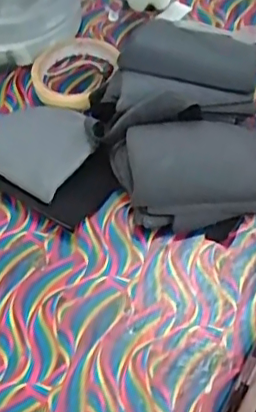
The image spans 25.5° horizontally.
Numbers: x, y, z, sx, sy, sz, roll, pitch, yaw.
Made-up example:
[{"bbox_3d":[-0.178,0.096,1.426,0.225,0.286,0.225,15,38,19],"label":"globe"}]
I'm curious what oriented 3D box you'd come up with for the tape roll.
[{"bbox_3d":[-0.058,-0.135,0.568,0.083,0.024,0.092,13,55,14],"label":"tape roll"}]

